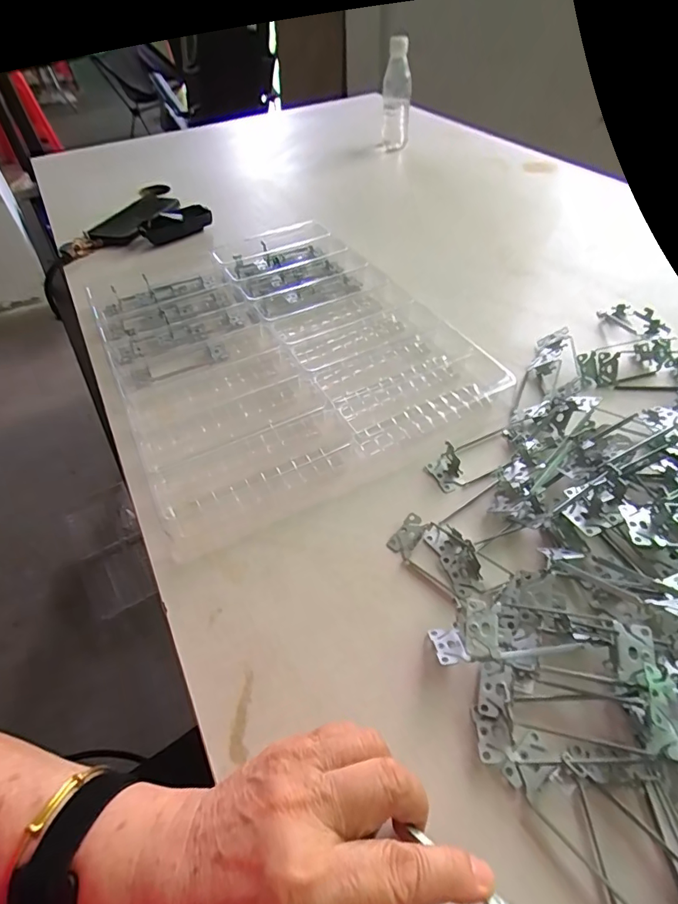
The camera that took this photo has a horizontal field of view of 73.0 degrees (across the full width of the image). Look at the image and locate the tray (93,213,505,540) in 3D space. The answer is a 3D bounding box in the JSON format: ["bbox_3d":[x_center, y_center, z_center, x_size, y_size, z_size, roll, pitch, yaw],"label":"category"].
[{"bbox_3d":[-0.074,-0.128,0.517,0.333,0.046,0.391,-23,51,-15],"label":"tray"}]

